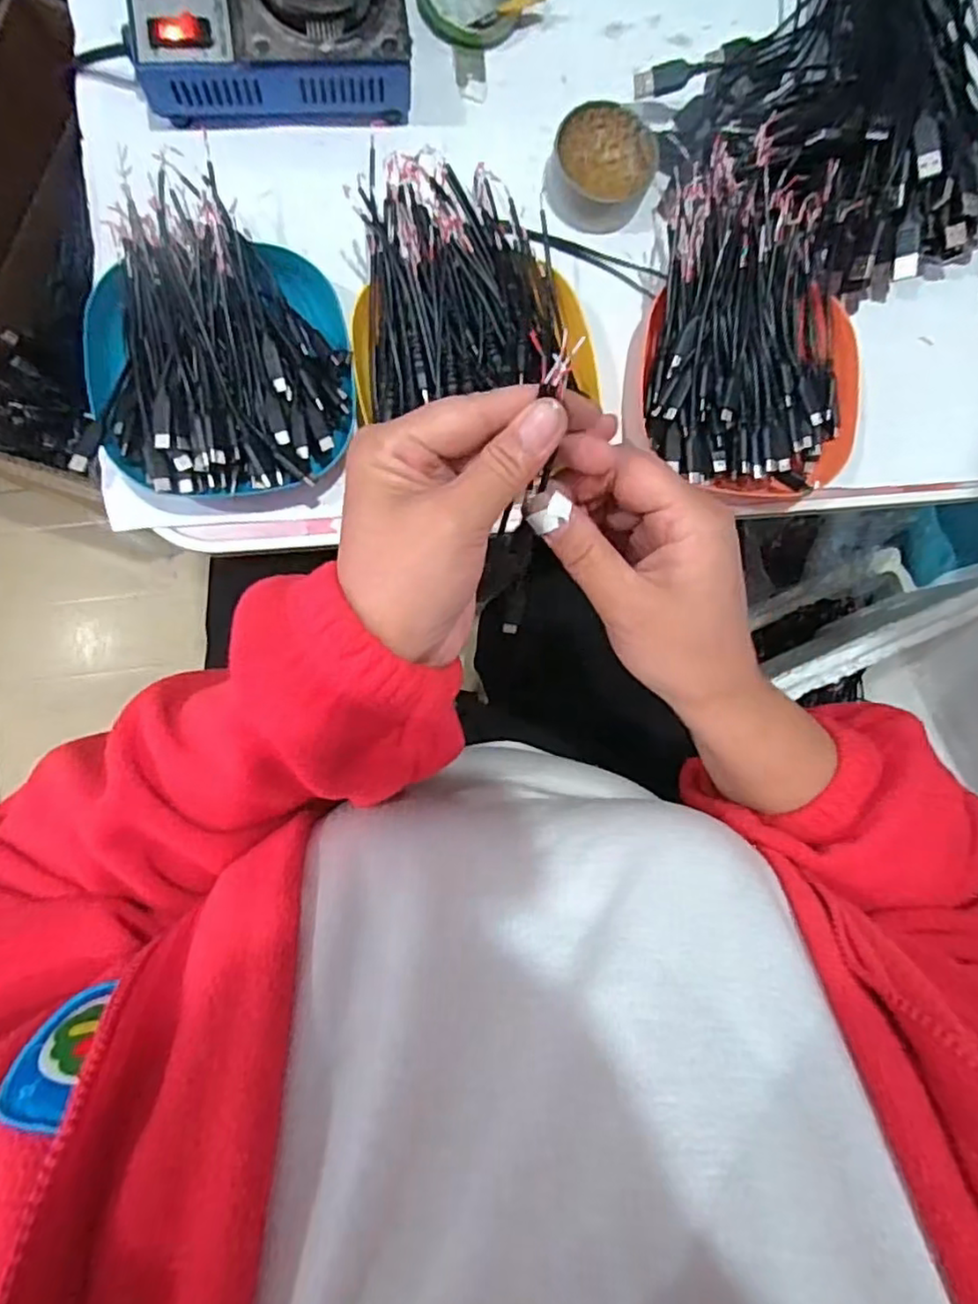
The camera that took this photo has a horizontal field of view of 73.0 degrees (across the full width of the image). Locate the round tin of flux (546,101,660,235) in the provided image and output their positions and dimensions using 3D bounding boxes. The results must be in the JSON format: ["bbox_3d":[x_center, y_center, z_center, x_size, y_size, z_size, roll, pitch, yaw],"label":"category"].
[{"bbox_3d":[0.069,-0.299,0.411,0.062,0.027,0.069,9,88,-7],"label":"round tin of flux"}]

